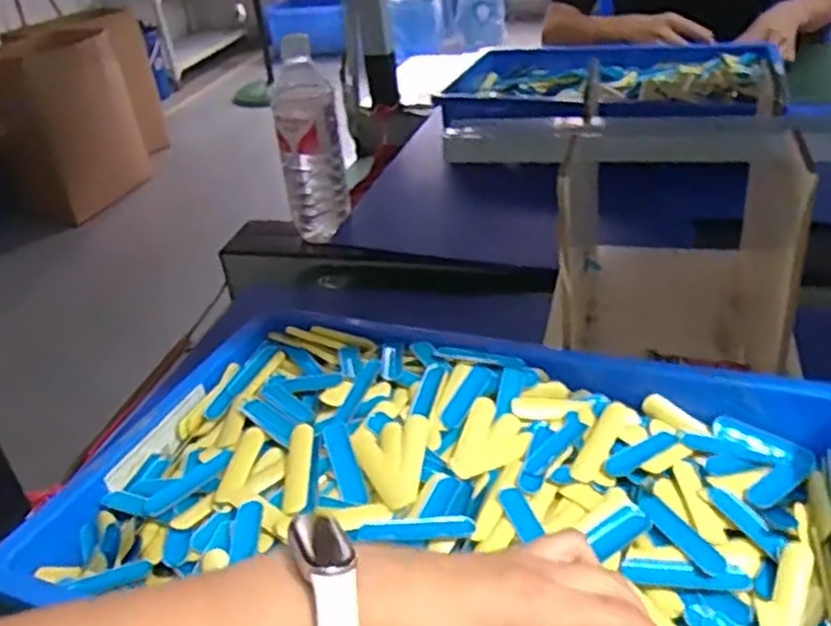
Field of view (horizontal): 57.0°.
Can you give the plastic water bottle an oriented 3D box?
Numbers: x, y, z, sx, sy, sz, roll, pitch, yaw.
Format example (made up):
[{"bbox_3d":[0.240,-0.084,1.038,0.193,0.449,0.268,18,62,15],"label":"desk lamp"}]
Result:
[{"bbox_3d":[-0.116,-0.183,0.840,0.068,0.201,0.074,-12,33,-8],"label":"plastic water bottle"}]

